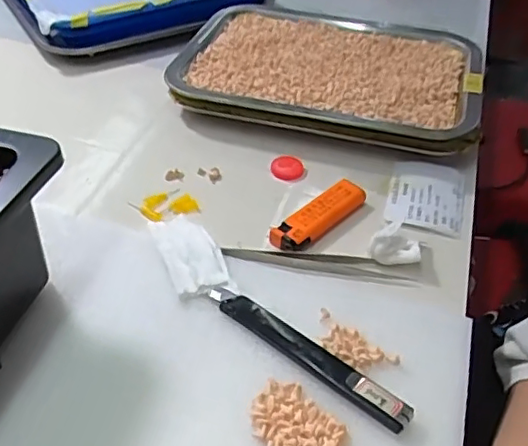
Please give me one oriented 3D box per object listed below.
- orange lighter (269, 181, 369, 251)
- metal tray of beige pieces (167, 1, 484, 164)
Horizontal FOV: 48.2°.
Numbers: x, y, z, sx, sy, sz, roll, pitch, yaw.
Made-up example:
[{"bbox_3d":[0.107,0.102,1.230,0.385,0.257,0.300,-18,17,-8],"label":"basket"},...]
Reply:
[{"bbox_3d":[0.040,-0.006,0.417,0.024,0.014,0.084,34,51,29],"label":"orange lighter"},{"bbox_3d":[0.058,-0.138,0.549,0.272,0.039,0.197,12,43,10],"label":"metal tray of beige pieces"}]

